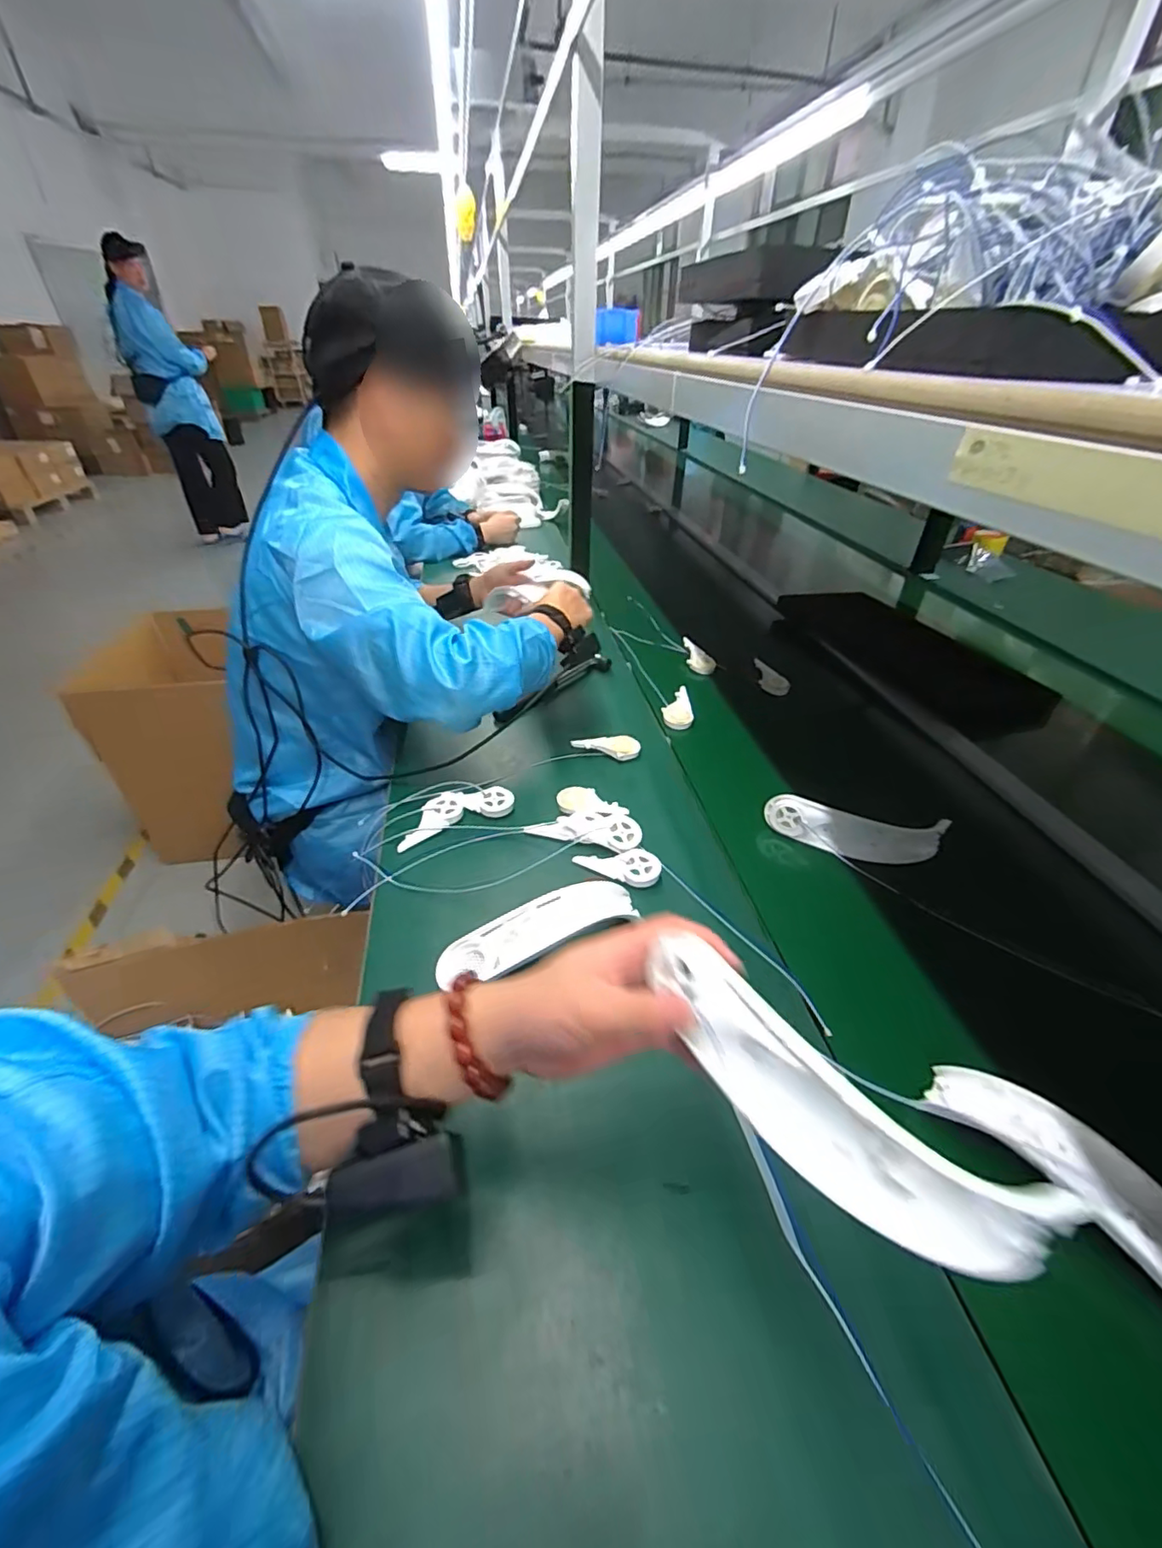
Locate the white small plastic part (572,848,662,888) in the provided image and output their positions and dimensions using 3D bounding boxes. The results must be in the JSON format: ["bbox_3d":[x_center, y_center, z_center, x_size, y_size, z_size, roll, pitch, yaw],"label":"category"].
[{"bbox_3d":[0.039,0.100,0.616,0.093,0.011,0.046,3,37,14],"label":"white small plastic part"}]

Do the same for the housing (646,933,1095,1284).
[{"bbox_3d":[0.112,0.154,0.270,0.195,0.039,0.057,35,46,29],"label":"housing"}]

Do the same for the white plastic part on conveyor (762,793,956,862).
[{"bbox_3d":[0.317,0.071,0.666,0.190,0.066,0.031,9,38,9],"label":"white plastic part on conveyor"}]

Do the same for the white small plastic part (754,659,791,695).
[{"bbox_3d":[0.321,-0.165,0.974,0.086,0.035,0.012,52,11,34],"label":"white small plastic part"}]

